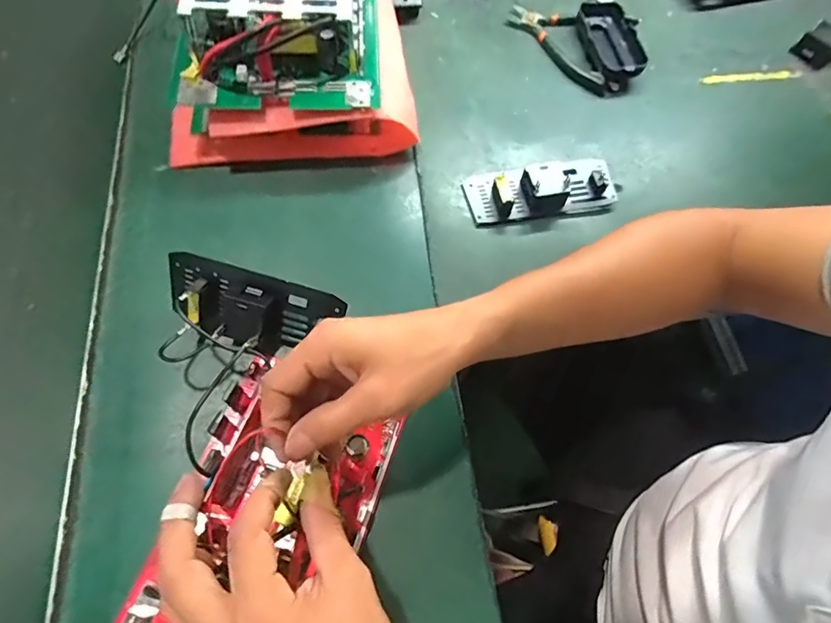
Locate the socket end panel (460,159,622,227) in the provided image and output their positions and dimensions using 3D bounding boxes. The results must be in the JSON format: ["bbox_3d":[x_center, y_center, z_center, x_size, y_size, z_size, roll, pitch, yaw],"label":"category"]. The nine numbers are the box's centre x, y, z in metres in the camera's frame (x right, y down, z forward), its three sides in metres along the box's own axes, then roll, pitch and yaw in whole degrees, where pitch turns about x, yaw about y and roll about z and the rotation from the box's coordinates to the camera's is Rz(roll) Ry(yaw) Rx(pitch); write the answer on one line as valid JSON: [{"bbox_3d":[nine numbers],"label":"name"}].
[{"bbox_3d":[0.125,-0.121,0.453,0.148,0.029,0.058,-7,66,-6],"label":"socket end panel"}]

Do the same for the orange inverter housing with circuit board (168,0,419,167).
[{"bbox_3d":[-0.126,-0.278,0.458,0.230,0.117,0.240,-6,66,-6],"label":"orange inverter housing with circuit board"}]

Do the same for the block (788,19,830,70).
[{"bbox_3d":[0.469,-0.309,0.549,0.042,0.029,0.040,-39,73,-18],"label":"block"}]

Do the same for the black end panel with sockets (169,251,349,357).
[{"bbox_3d":[-0.128,-0.003,0.365,0.135,0.033,0.054,16,96,3],"label":"black end panel with sockets"}]

